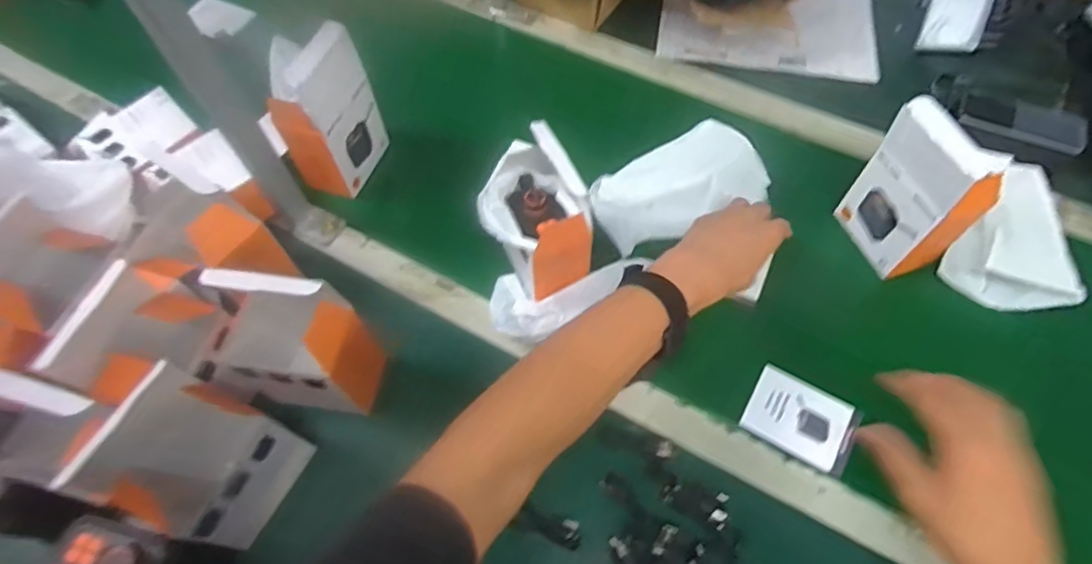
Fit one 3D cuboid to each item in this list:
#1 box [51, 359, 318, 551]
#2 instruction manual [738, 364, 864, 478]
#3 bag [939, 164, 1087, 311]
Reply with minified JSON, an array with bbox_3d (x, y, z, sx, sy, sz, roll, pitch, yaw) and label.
[{"bbox_3d":[-0.267,0.136,0.437,0.080,0.165,0.098,20,63,14],"label":"box"},{"bbox_3d":[0.247,0.132,0.551,0.096,0.006,0.075,26,64,17],"label":"instruction manual"},{"bbox_3d":[0.486,-0.030,0.577,0.114,0.112,0.083,30,66,19],"label":"bag"}]

